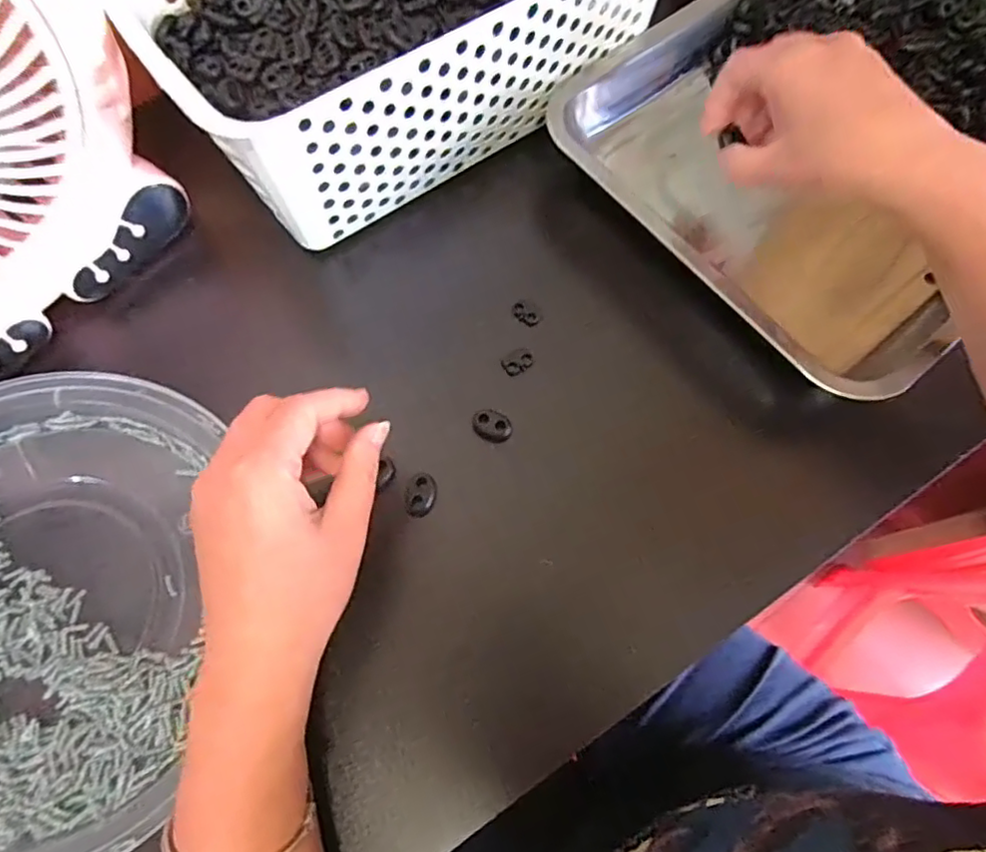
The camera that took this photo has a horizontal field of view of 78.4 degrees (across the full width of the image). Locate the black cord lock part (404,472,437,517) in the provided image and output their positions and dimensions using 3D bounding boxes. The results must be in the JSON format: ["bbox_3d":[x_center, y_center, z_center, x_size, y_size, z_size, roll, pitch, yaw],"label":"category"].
[{"bbox_3d":[-0.039,0.038,0.331,0.015,0.010,0.022,12,71,4],"label":"black cord lock part"}]

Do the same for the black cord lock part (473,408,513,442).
[{"bbox_3d":[0.000,0.000,0.346,0.023,0.008,0.016,24,72,8],"label":"black cord lock part"}]

